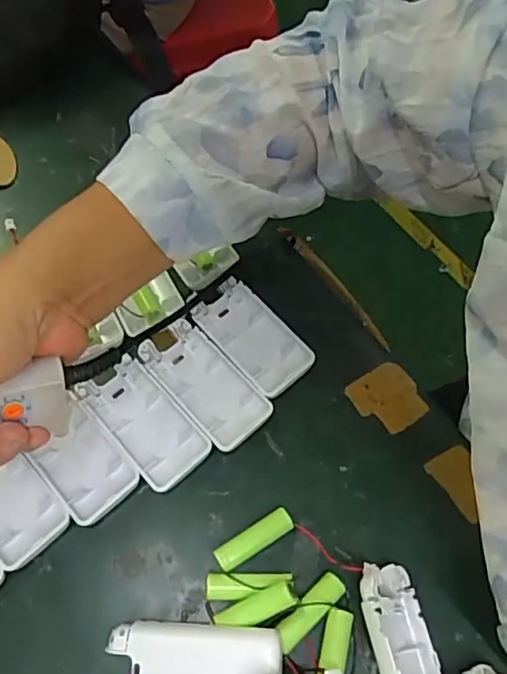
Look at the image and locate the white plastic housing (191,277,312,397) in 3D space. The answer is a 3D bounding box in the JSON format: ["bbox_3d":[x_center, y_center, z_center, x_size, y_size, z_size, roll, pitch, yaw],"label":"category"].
[{"bbox_3d":[-0.002,0.001,0.395,0.044,0.018,0.088,-39,73,-17],"label":"white plastic housing"}]

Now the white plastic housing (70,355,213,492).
[{"bbox_3d":[-0.071,0.053,0.364,0.045,0.009,0.089,-39,73,-18],"label":"white plastic housing"}]

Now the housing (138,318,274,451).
[{"bbox_3d":[-0.033,0.031,0.376,0.044,0.012,0.092,-41,73,-18],"label":"housing"}]

